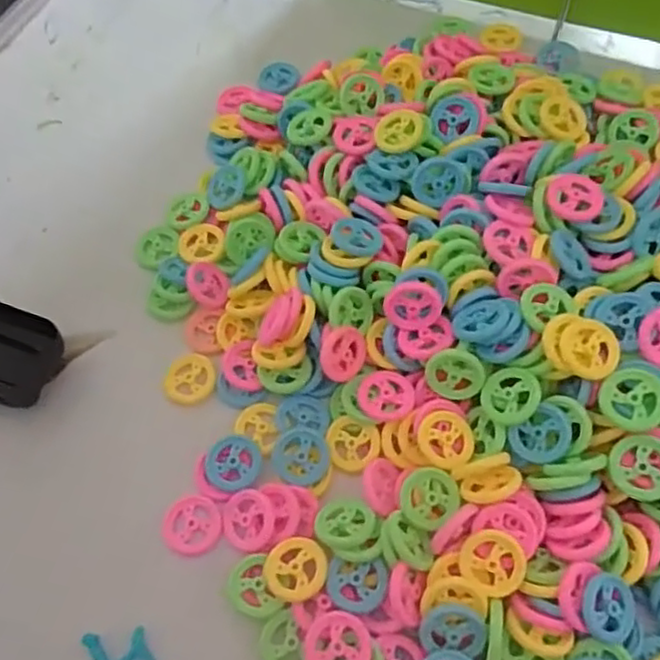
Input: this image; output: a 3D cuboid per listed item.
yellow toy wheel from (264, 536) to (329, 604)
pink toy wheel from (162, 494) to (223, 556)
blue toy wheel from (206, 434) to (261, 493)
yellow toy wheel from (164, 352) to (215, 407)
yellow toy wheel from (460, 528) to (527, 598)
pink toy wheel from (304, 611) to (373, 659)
[{"bbox_3d":[-0.016,0.114,0.324,0.030,0.004,0.029,-1,61,2],"label":"yellow toy wheel"},{"bbox_3d":[-0.071,0.100,0.348,0.030,0.004,0.029,-1,61,2],"label":"pink toy wheel"},{"bbox_3d":[-0.051,0.070,0.356,0.028,0.007,0.028,-1,61,2],"label":"blue toy wheel"},{"bbox_3d":[-0.079,0.028,0.383,0.028,0.004,0.030,-1,61,2],"label":"yellow toy wheel"},{"bbox_3d":[0.075,0.106,0.311,0.028,0.005,0.029,-1,61,2],"label":"yellow toy wheel"},{"bbox_3d":[0.004,0.144,0.305,0.029,0.007,0.030,-1,61,2],"label":"pink toy wheel"}]

